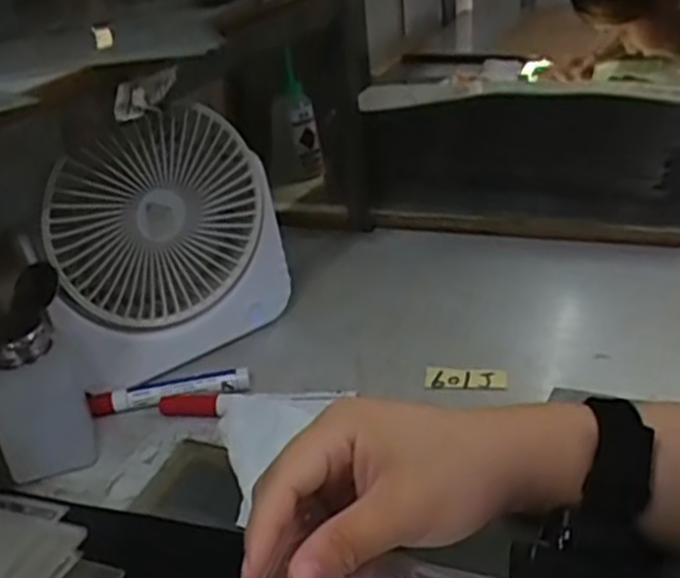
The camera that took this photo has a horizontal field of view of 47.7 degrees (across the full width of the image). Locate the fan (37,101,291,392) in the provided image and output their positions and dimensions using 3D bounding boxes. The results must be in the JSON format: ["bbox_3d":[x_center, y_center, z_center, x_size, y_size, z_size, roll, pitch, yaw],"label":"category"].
[{"bbox_3d":[-0.132,-0.030,0.560,0.182,0.184,0.055,-27,34,-33],"label":"fan"}]

